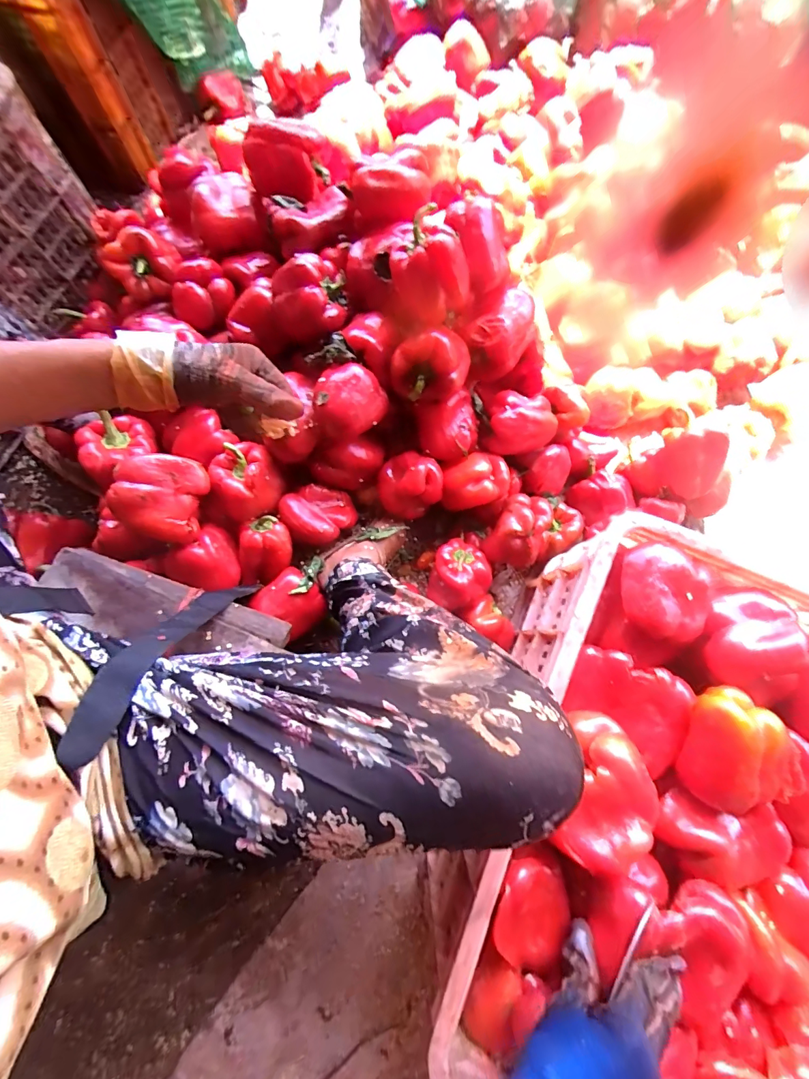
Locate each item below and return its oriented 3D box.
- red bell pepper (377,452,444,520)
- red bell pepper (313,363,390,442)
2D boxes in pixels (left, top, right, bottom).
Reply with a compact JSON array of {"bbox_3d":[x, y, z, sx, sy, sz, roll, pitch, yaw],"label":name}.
[{"bbox_3d":[0.005,-0.080,0.606,0.088,0.071,0.082,-18,80,-3],"label":"red bell pepper"},{"bbox_3d":[-0.068,-0.174,0.552,0.084,0.069,0.080,0,79,0],"label":"red bell pepper"}]

